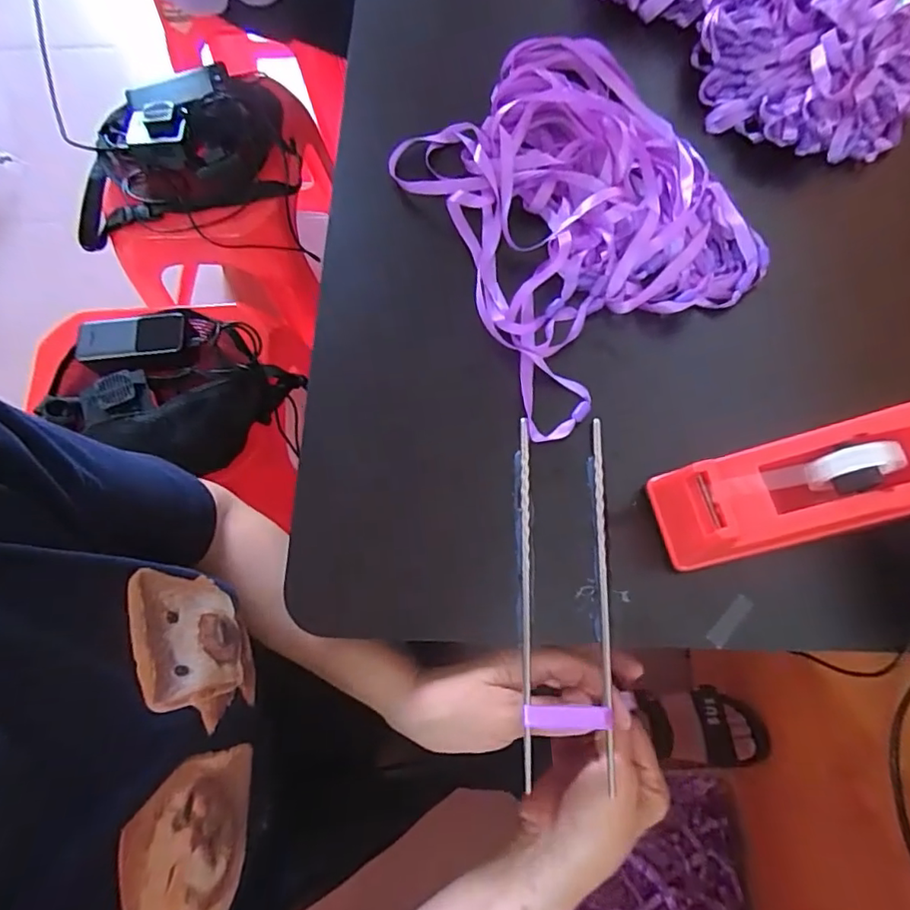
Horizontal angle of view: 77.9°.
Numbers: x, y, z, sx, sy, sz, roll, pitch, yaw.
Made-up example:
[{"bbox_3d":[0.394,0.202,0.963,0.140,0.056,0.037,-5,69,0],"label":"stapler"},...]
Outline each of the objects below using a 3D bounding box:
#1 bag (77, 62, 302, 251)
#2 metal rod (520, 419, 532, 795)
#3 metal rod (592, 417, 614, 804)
[{"bbox_3d":[-0.413,-0.461,0.828,0.339,0.088,0.248,-15,71,-3],"label":"bag"},{"bbox_3d":[0.044,0.083,0.353,0.005,0.010,0.220,1,73,2],"label":"metal rod"},{"bbox_3d":[0.092,0.074,0.352,0.005,0.006,0.202,2,73,2],"label":"metal rod"}]

